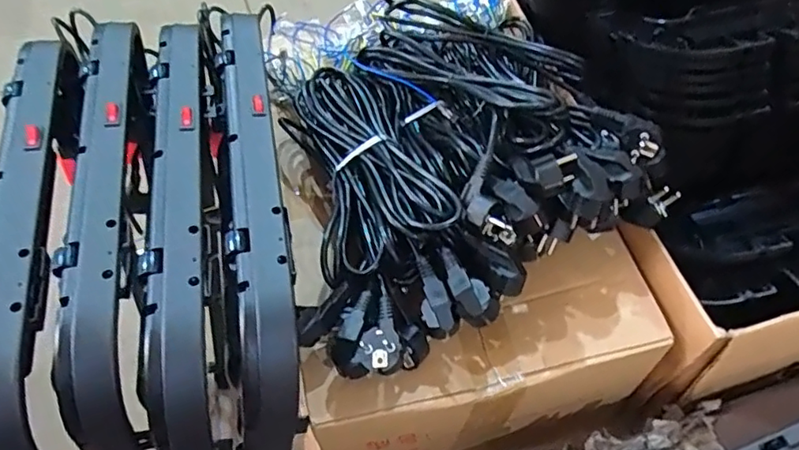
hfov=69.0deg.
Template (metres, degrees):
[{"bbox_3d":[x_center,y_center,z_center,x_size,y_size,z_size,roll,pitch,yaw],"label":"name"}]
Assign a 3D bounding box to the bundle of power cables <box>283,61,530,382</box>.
[{"bbox_3d":[-0.013,-0.029,0.577,0.193,0.059,0.341,-16,55,-8],"label":"bundle of power cables"}]

